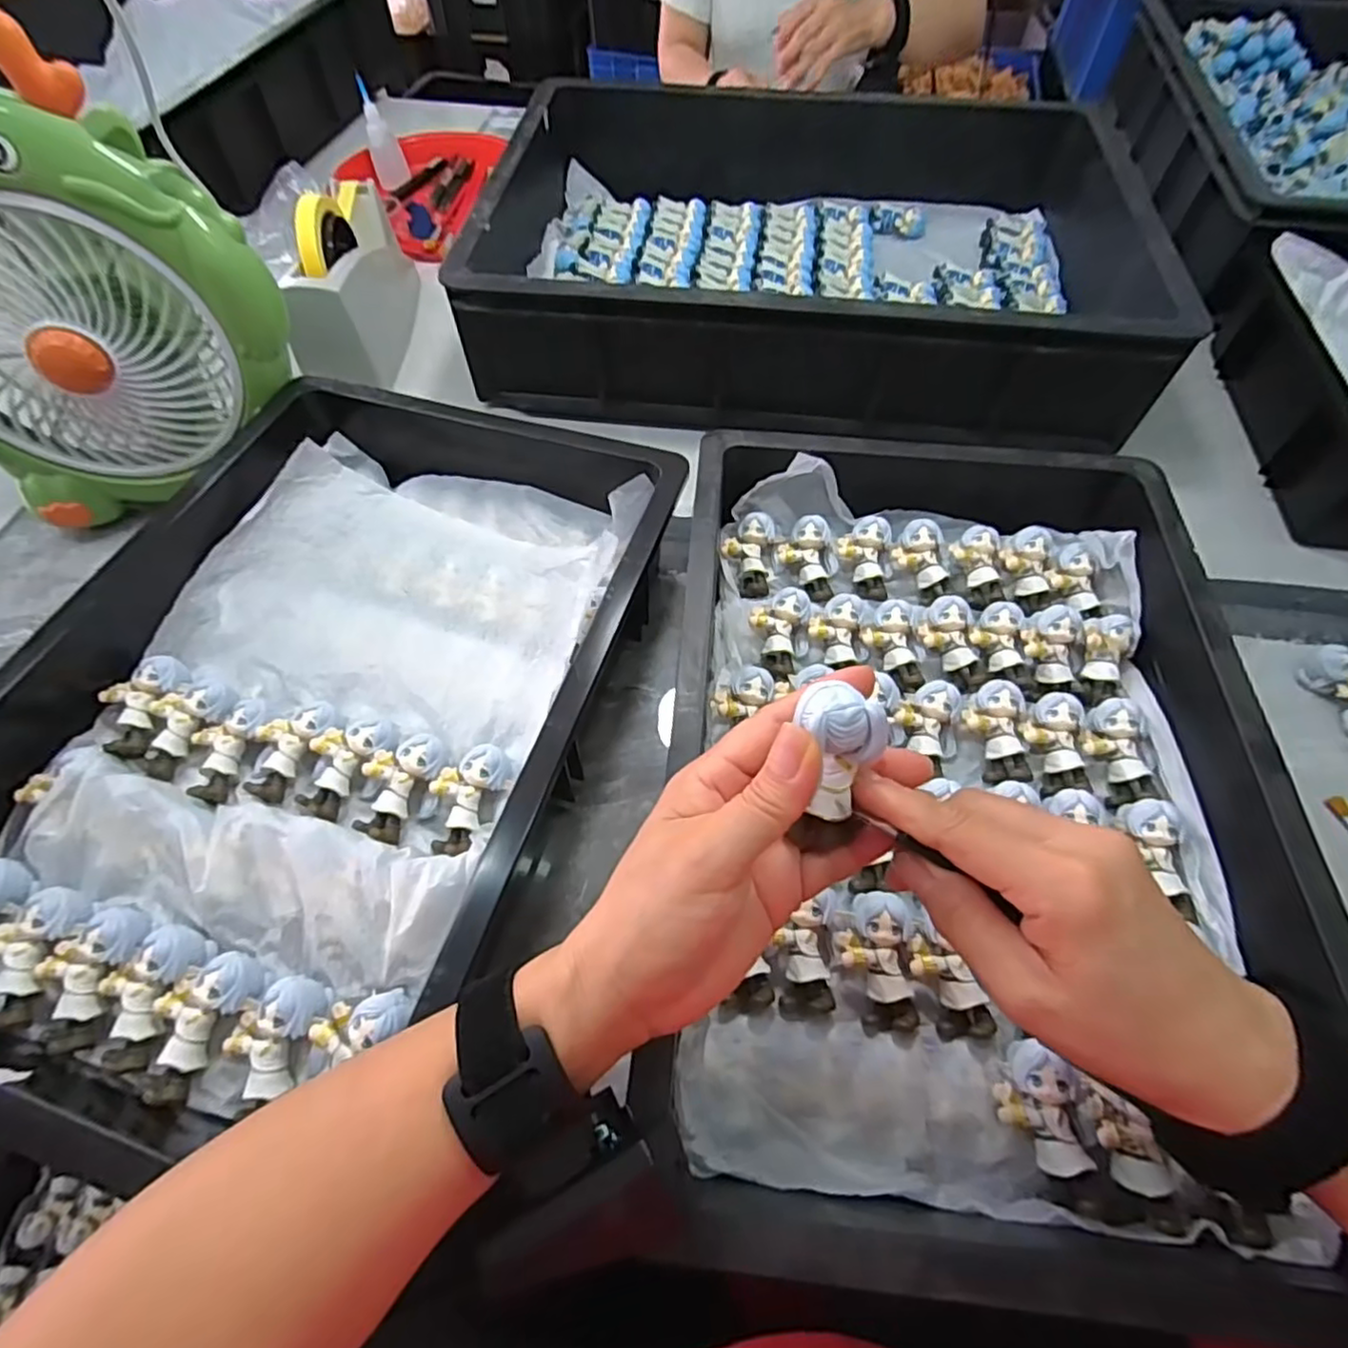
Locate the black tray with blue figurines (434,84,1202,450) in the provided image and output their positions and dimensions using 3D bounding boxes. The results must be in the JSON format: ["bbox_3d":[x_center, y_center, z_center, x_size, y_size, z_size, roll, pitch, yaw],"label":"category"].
[{"bbox_3d":[0.129,-0.417,0.651,0.576,0.125,0.400,7,59,3],"label":"black tray with blue figurines"}]

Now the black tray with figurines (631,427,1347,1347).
[{"bbox_3d":[0.157,0.048,0.376,0.310,0.071,0.472,5,59,2],"label":"black tray with figurines"}]

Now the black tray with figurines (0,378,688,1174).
[{"bbox_3d":[-0.206,-0.004,0.413,0.326,0.083,0.484,15,60,8],"label":"black tray with figurines"}]

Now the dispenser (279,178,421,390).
[{"bbox_3d":[-0.309,-0.384,0.625,0.073,0.103,0.216,0,59,-1],"label":"dispenser"}]

